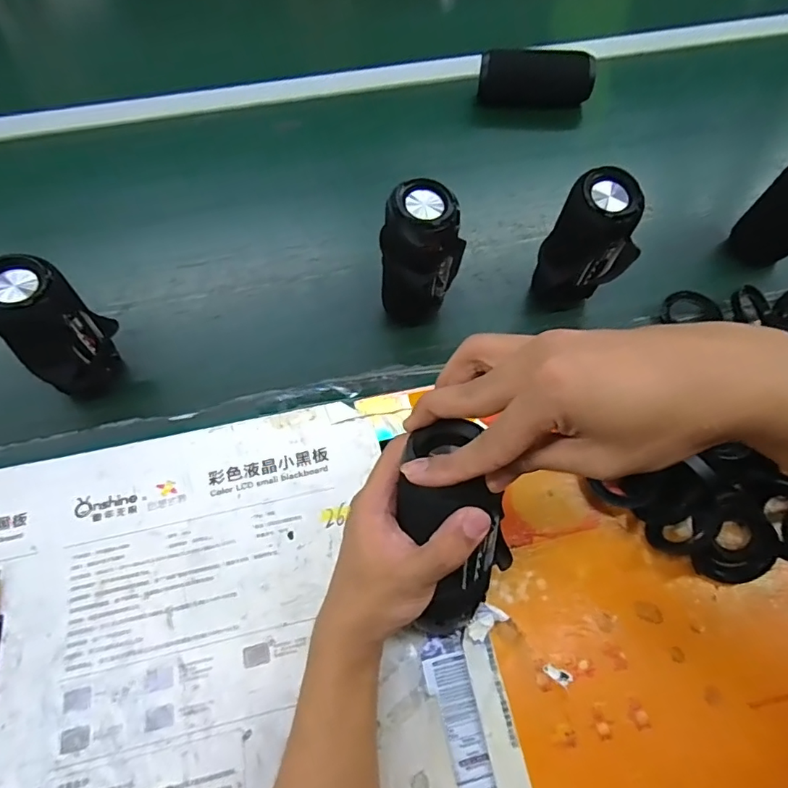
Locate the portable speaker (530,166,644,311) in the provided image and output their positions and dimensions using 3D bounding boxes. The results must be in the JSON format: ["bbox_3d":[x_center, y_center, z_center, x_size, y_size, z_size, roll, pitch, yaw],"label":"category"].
[{"bbox_3d":[0.191,-0.140,0.502,0.075,0.146,0.060,-20,62,-10],"label":"portable speaker"}]

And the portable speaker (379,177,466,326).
[{"bbox_3d":[0.026,-0.125,0.493,0.060,0.149,0.070,32,65,17],"label":"portable speaker"}]

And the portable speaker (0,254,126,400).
[{"bbox_3d":[-0.296,-0.053,0.452,0.067,0.139,0.073,37,67,19],"label":"portable speaker"}]

